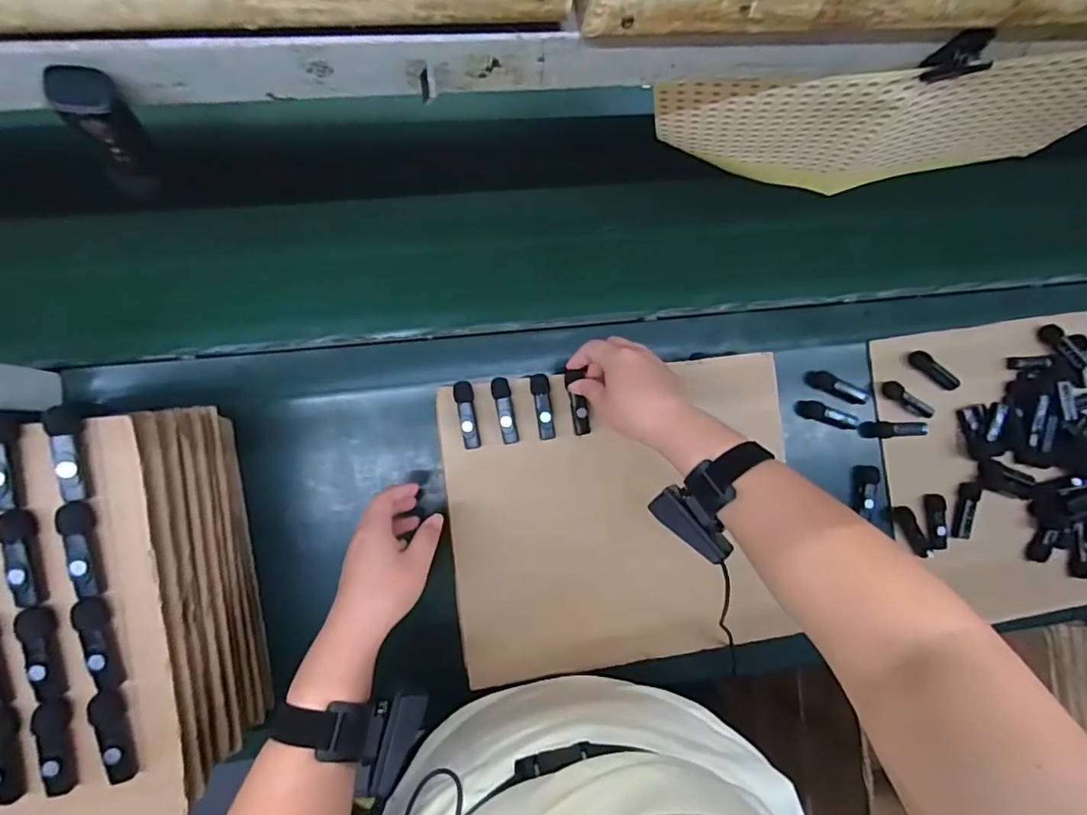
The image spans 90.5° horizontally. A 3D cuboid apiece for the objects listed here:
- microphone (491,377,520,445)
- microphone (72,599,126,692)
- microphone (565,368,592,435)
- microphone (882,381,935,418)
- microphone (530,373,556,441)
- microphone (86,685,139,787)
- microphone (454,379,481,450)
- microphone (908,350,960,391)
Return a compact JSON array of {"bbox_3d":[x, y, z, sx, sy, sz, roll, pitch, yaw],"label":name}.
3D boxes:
[{"bbox_3d":[-0.038,0.004,0.527,0.019,0.012,0.064,-9,87,-7],"label":"microphone"},{"bbox_3d":[-0.303,0.164,0.370,0.016,0.018,0.065,-13,87,-7],"label":"microphone"},{"bbox_3d":[0.035,-0.004,0.532,0.016,0.012,0.063,-12,92,-7],"label":"microphone"},{"bbox_3d":[0.421,-0.008,0.625,0.062,0.014,0.020,32,83,-3],"label":"microphone"},{"bbox_3d":[0.000,0.000,0.530,0.018,0.015,0.063,-8,87,-7],"label":"microphone"},{"bbox_3d":[-0.297,0.228,0.373,0.017,0.015,0.066,-13,87,-7],"label":"microphone"},{"bbox_3d":[-0.074,0.008,0.523,0.018,0.013,0.065,-8,87,-7],"label":"microphone"},{"bbox_3d":[0.453,-0.042,0.626,0.064,0.016,0.020,41,83,-2],"label":"microphone"}]

